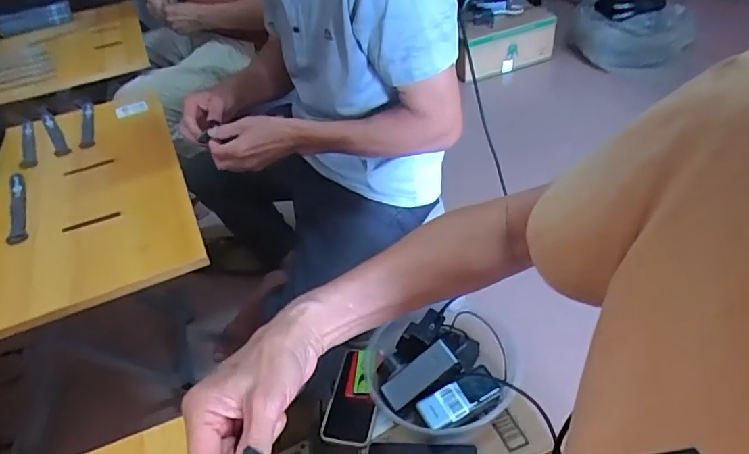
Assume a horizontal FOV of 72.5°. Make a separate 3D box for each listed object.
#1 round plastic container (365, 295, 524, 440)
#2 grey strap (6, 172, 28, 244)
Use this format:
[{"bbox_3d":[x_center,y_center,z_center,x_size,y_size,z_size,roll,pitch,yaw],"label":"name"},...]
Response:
[{"bbox_3d":[0.113,0.234,0.808,0.203,0.090,0.207,-4,40,3],"label":"round plastic container"},{"bbox_3d":[-0.555,-0.034,0.790,0.026,0.006,0.193,-23,43,-19],"label":"grey strap"}]

